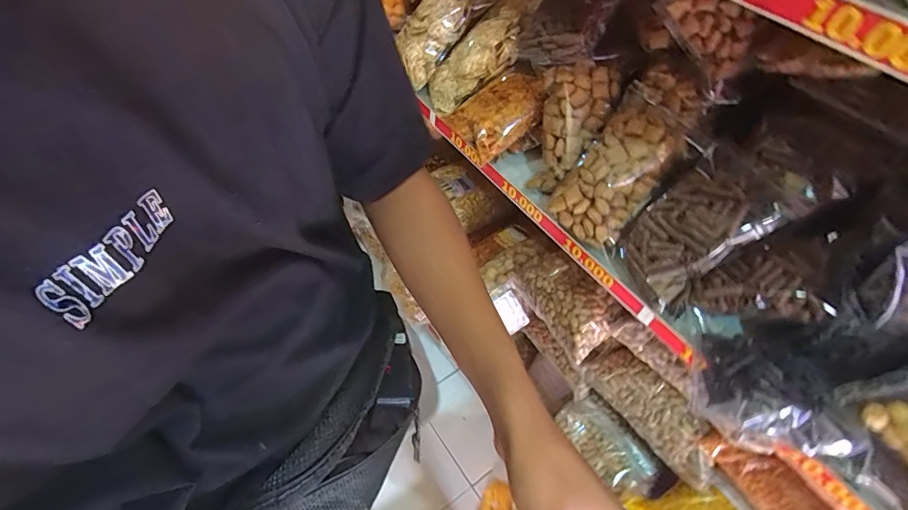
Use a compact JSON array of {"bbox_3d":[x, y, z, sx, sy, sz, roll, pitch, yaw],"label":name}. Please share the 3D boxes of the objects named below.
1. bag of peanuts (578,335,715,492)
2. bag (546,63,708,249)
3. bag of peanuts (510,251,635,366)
[{"bbox_3d":[0.329,0.259,0.753,0.063,0.103,0.254,-22,58,-21],"label":"bag of peanuts"},{"bbox_3d":[0.236,-0.135,0.604,0.114,0.050,0.246,37,96,21],"label":"bag"},{"bbox_3d":[0.200,0.078,0.780,0.050,0.115,0.199,26,23,-45],"label":"bag of peanuts"}]

